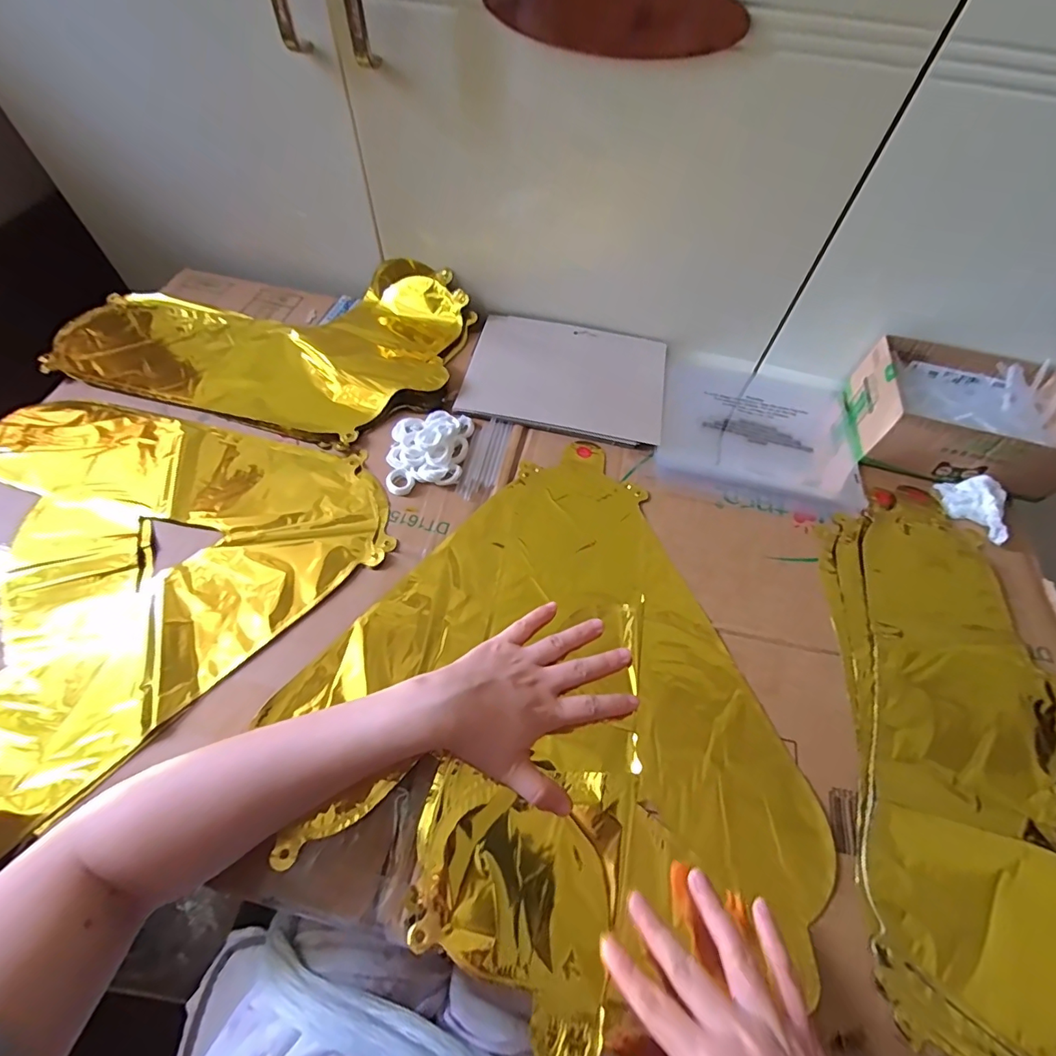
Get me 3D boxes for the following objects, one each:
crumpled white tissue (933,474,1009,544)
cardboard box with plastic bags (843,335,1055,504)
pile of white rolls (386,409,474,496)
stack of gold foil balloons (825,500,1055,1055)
[{"bbox_3d":[0.432,-0.019,0.469,0.047,0.020,0.066,5,59,-1],"label":"crumpled white tissue"},{"bbox_3d":[0.436,-0.114,0.495,0.191,0.064,0.136,17,60,6],"label":"cardboard box with plastic bags"},{"bbox_3d":[-0.095,-0.077,0.469,0.072,0.022,0.093,3,59,-2],"label":"pile of white rolls"},{"bbox_3d":[0.335,0.165,0.361,0.201,0.011,0.415,8,59,1],"label":"stack of gold foil balloons"}]

